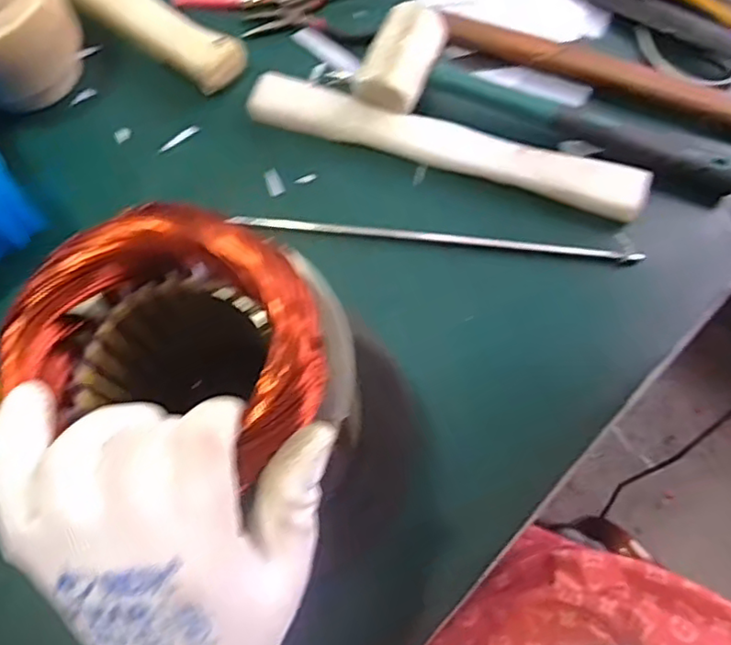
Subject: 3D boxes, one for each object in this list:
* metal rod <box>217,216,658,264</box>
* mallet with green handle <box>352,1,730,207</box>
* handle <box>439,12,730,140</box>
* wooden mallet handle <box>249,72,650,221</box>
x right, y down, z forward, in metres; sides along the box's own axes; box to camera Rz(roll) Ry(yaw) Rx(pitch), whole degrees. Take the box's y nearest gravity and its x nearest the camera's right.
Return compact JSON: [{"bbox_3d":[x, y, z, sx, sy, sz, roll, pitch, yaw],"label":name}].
[{"bbox_3d":[0.046,-0.062,0.450,0.296,0.013,0.007,7,70,5],"label":"metal rod"},{"bbox_3d":[0.137,-0.160,0.455,0.281,0.047,0.070,18,72,9],"label":"mallet with green handle"},{"bbox_3d":[0.176,-0.191,0.477,0.249,0.020,0.033,27,73,11],"label":"handle"},{"bbox_3d":[0.057,-0.132,0.463,0.295,0.021,0.035,18,72,9],"label":"wooden mallet handle"}]

